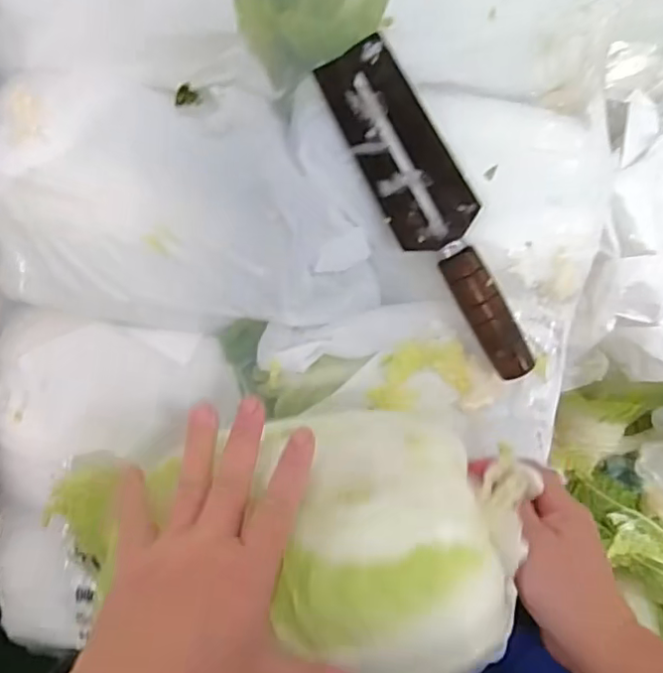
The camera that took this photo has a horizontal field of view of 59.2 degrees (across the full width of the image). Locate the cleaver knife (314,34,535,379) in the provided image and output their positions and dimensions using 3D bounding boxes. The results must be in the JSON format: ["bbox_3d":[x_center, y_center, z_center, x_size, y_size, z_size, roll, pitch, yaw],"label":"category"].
[{"bbox_3d":[0.072,-0.084,0.401,0.056,0.016,0.245,-29,95,2],"label":"cleaver knife"}]

